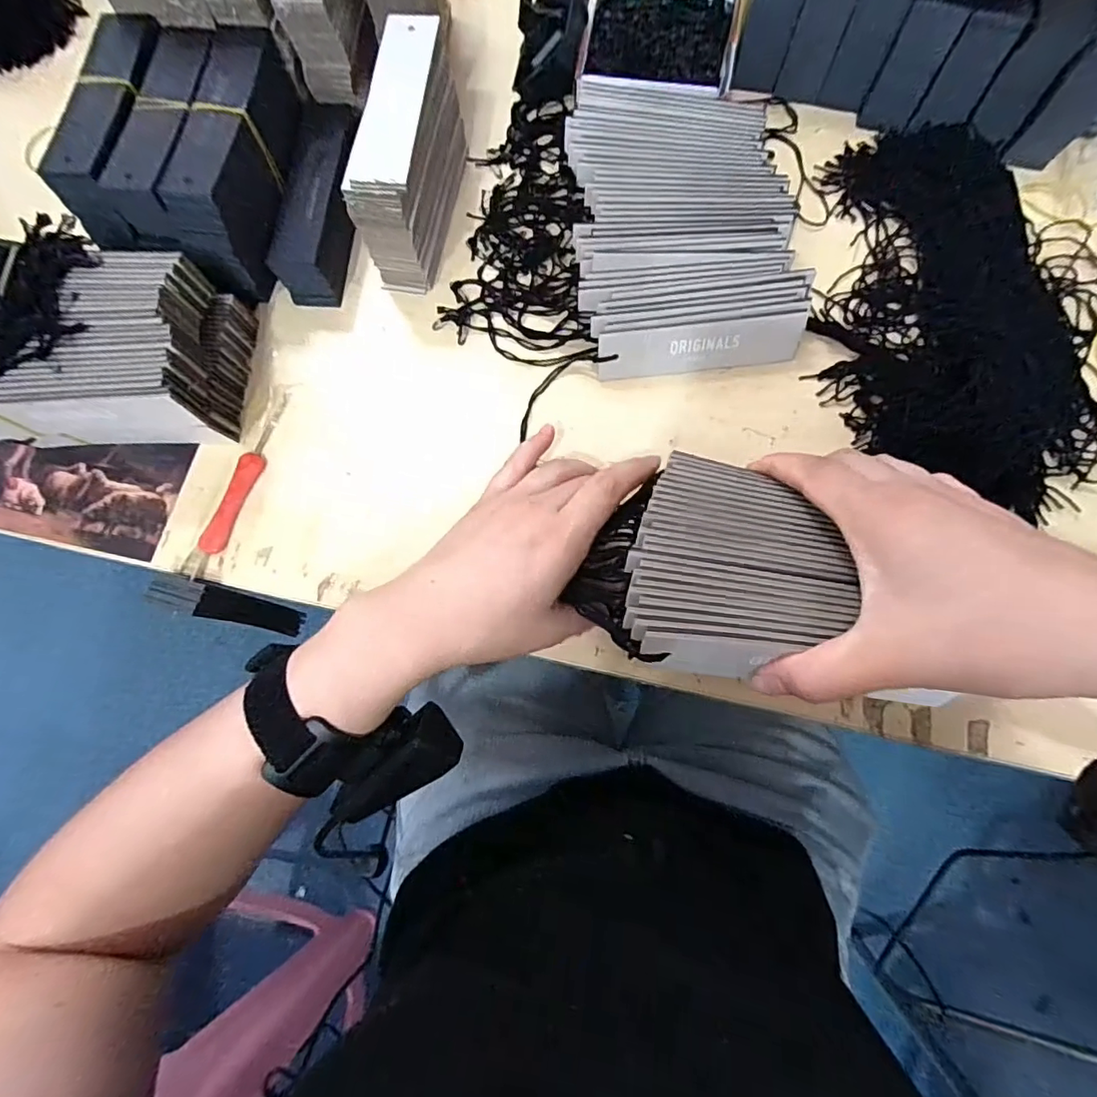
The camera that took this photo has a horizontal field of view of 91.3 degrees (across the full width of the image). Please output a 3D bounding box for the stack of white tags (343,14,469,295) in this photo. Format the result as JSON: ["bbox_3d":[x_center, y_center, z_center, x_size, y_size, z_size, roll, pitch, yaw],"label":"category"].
[{"bbox_3d":[-0.086,-0.242,0.340,0.035,0.083,0.127,8,76,3],"label":"stack of white tags"}]

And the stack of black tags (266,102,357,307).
[{"bbox_3d":[-0.148,-0.231,0.360,0.037,0.044,0.140,3,75,2],"label":"stack of black tags"}]

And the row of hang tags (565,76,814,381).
[{"bbox_3d":[0.086,-0.215,0.356,0.136,0.035,0.204,-3,75,1],"label":"row of hang tags"}]

